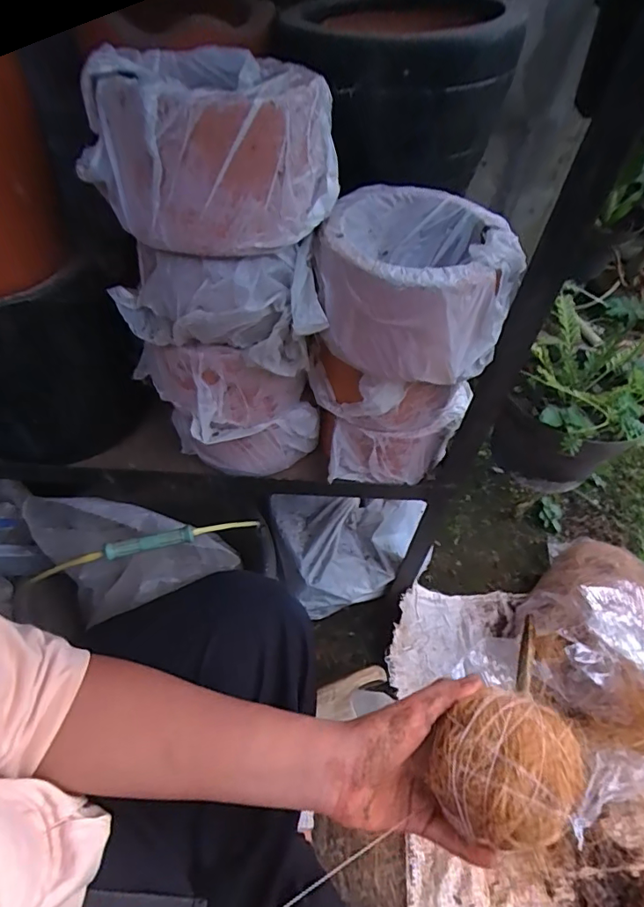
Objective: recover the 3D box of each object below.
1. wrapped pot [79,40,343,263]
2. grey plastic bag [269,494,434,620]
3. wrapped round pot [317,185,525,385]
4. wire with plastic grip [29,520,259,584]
[{"bbox_3d":[-0.071,-0.202,0.324,0.128,0.102,0.115,25,53,15],"label":"wrapped pot"},{"bbox_3d":[0.042,0.135,0.737,0.218,0.131,0.153,-3,51,-8],"label":"grey plastic bag"},{"bbox_3d":[0.071,-0.133,0.390,0.136,0.087,0.136,2,51,-3],"label":"wrapped round pot"},{"bbox_3d":[-0.155,0.083,0.441,0.194,0.025,0.013,-11,53,-13],"label":"wire with plastic grip"}]

